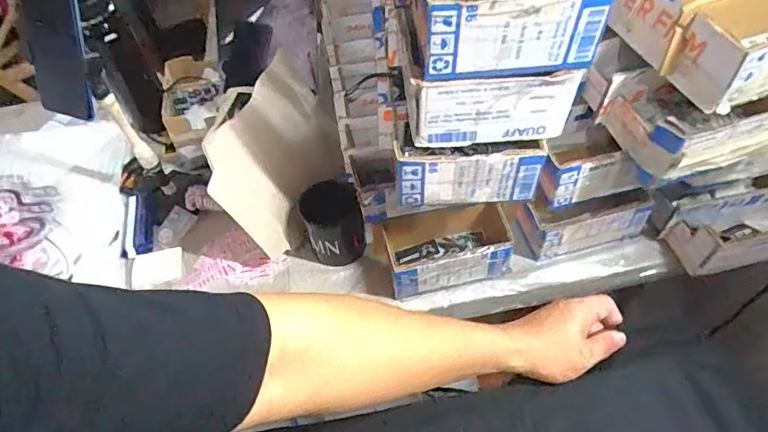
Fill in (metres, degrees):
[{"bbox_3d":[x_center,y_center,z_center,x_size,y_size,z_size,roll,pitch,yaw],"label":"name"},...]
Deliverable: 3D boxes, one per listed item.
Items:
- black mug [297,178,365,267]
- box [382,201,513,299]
[{"bbox_3d":[-0.071,0.016,0.677,0.082,0.109,0.085,-21,53,-10],"label":"black mug"},{"bbox_3d":[0.083,0.042,0.650,0.157,0.075,0.089,-13,52,-5],"label":"box"}]

